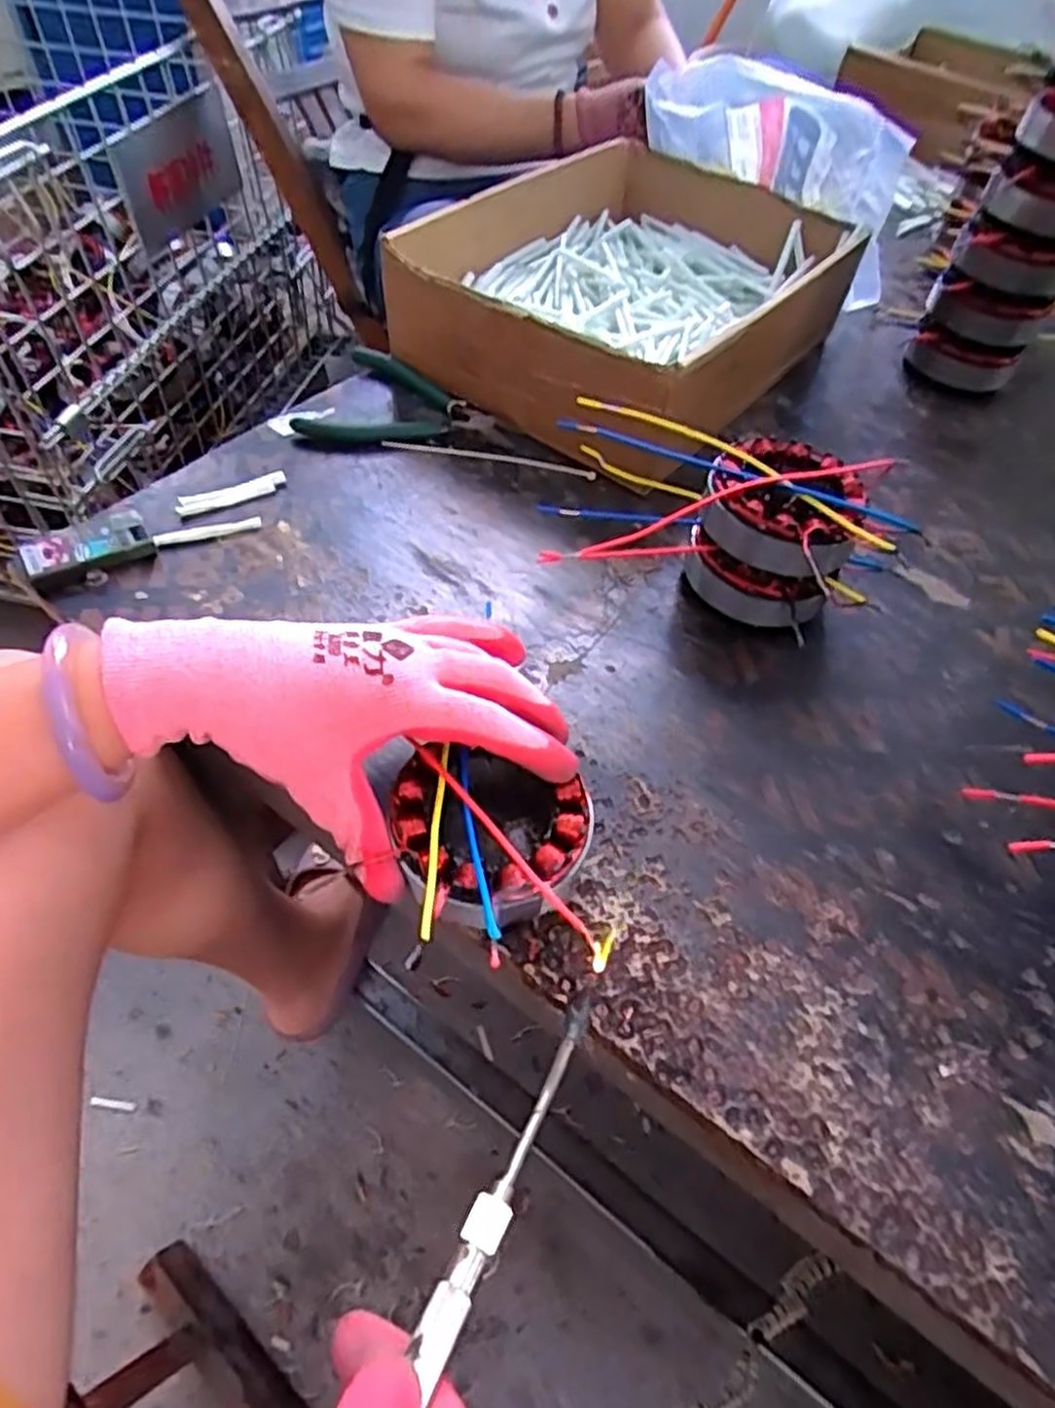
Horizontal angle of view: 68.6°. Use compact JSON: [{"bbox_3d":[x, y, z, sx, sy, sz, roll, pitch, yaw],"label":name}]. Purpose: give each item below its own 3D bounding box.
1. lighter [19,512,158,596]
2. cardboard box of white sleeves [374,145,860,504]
[{"bbox_3d":[-0.252,-0.089,0.445,0.066,0.014,0.032,-22,57,-21],"label":"lighter"},{"bbox_3d":[0.088,-0.323,0.613,0.245,0.094,0.380,32,56,19],"label":"cardboard box of white sleeves"}]

